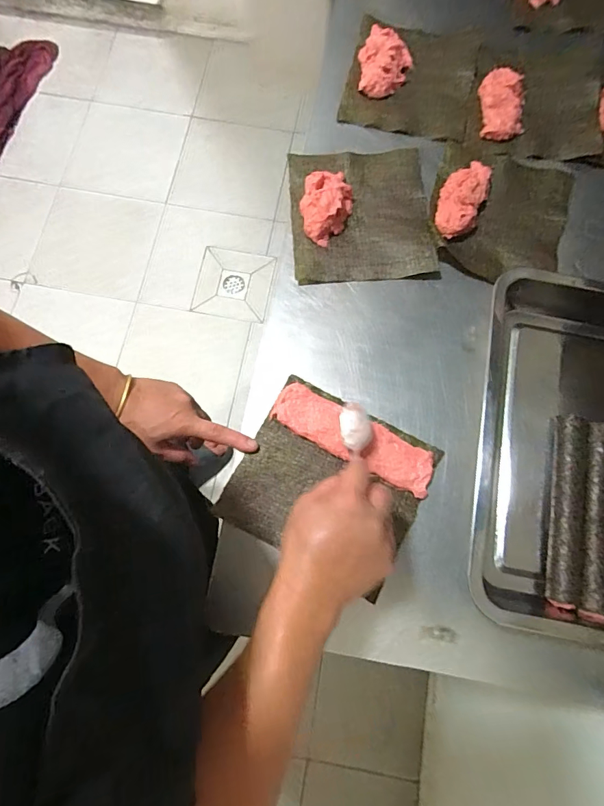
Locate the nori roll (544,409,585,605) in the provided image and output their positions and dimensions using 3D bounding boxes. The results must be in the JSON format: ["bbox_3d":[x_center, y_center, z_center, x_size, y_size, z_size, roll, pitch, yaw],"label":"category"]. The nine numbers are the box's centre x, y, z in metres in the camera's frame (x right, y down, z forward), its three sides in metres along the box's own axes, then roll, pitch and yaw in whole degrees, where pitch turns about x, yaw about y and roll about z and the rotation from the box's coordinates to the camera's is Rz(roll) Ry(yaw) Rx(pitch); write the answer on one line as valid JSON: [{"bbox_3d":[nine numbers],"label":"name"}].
[{"bbox_3d":[0.289,0.114,0.471,0.029,0.019,0.203,12,75,5],"label":"nori roll"}]

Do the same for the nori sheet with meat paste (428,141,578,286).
[{"bbox_3d":[0.267,-0.259,0.576,0.180,0.033,0.194,18,75,4],"label":"nori sheet with meat paste"}]

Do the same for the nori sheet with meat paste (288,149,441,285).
[{"bbox_3d":[0.078,-0.259,0.572,0.182,0.037,0.201,-3,75,-1],"label":"nori sheet with meat paste"}]

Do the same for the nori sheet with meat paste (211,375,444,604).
[{"bbox_3d":[0.033,0.091,0.492,0.202,0.019,0.181,27,77,8],"label":"nori sheet with meat paste"}]

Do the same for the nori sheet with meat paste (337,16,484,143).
[{"bbox_3d":[0.165,-0.499,0.635,0.184,0.030,0.218,13,75,3],"label":"nori sheet with meat paste"}]

